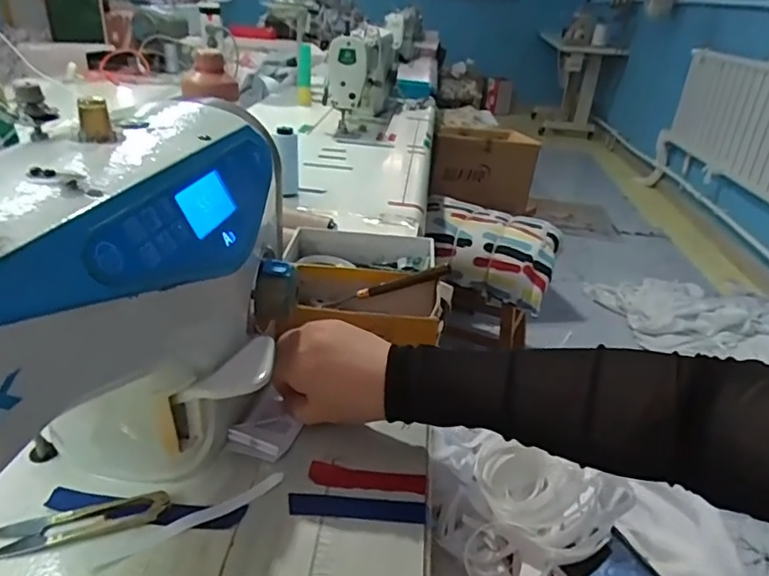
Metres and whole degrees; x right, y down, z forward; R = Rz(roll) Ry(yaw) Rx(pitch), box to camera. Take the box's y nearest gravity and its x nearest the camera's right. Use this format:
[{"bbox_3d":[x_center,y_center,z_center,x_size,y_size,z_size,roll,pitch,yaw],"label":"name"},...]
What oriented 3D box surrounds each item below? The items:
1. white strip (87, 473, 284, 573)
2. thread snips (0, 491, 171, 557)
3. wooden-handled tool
[{"bbox_3d":[-0.119,0.146,0.351,0.119,0.004,0.012,-16,35,-29],"label":"white strip"},{"bbox_3d":[-0.186,0.144,0.343,0.100,0.010,0.024,-6,30,-19],"label":"thread snips"},{"bbox_3d":[0.002,-0.001,0.544,0.127,0.014,0.015,-17,26,9],"label":"wooden-handled tool"}]

